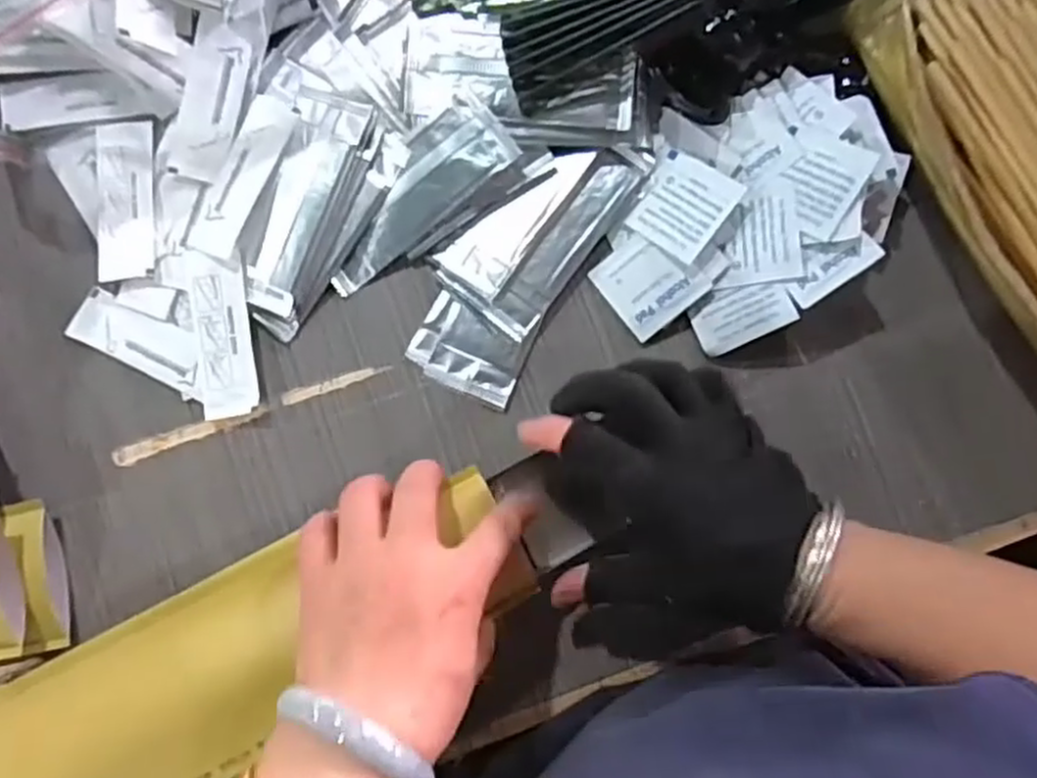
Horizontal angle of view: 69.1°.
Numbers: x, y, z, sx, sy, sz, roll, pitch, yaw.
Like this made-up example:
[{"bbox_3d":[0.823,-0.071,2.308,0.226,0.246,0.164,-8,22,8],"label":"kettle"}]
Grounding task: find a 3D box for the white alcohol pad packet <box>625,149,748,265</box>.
[{"bbox_3d":[0.089,-0.099,0.408,0.048,0.004,0.050,34,93,26],"label":"white alcohol pad packet"}]

